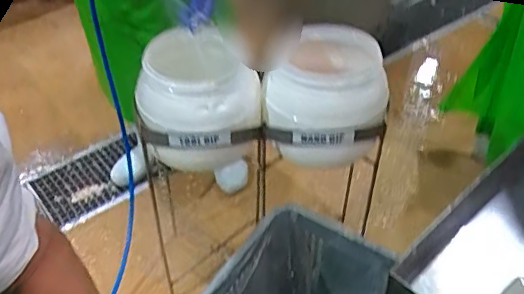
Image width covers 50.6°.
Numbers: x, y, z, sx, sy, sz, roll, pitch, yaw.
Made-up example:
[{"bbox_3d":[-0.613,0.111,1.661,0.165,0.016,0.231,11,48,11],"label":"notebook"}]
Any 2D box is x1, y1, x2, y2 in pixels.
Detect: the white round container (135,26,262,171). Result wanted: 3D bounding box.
[{"bbox_3d":[-0.130,-0.099,1.151,0.244,0.206,0.251,-1,43,1],"label":"white round container"}]

